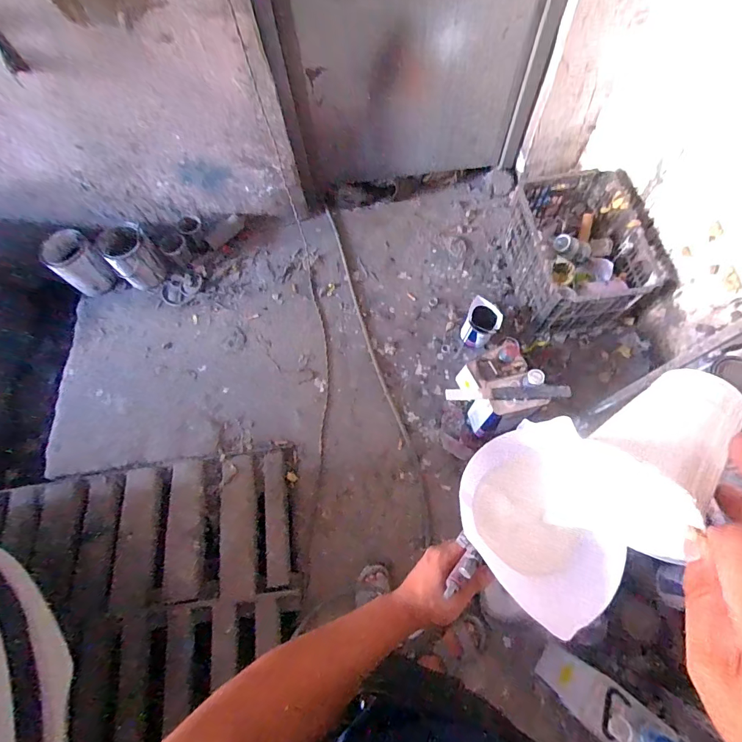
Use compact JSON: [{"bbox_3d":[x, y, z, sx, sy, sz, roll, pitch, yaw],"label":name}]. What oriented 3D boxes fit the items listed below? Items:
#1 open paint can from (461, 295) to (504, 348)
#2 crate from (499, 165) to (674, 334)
[{"bbox_3d":[0.385,-0.163,1.390,0.117,0.154,0.112,26,72,12],"label":"open paint can"},{"bbox_3d":[0.738,-0.438,1.413,0.422,0.242,0.545,-7,68,0],"label":"crate"}]

